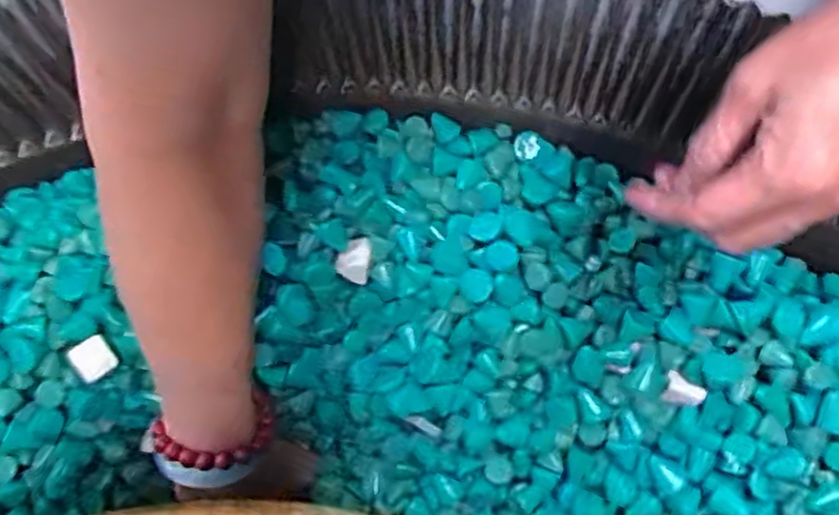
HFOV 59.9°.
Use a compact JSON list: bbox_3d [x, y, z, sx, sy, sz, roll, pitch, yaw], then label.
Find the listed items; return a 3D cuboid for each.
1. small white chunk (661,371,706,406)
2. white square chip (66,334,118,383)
[{"bbox_3d":[0.151,0.076,0.416,0.022,0.008,0.016,19,71,10],"label":"small white chunk"},{"bbox_3d":[-0.193,0.059,0.432,0.022,0.007,0.023,-37,105,-16],"label":"white square chip"}]

